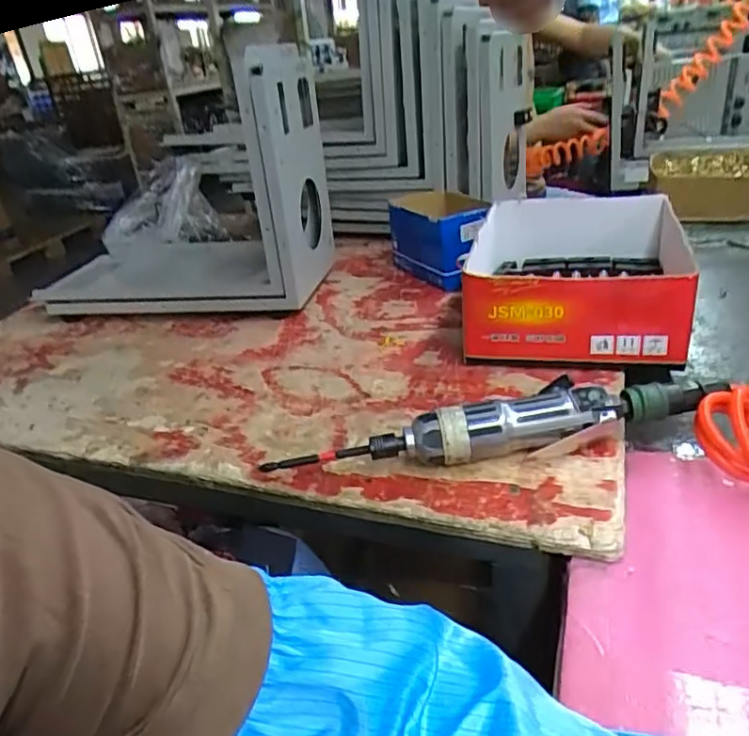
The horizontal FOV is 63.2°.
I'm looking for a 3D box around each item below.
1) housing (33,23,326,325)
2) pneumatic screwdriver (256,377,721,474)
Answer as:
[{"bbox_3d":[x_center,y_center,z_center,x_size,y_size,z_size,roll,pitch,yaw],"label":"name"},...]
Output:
[{"bbox_3d":[-0.294,-0.238,0.821,0.434,0.284,0.219,0,28,12],"label":"housing"},{"bbox_3d":[0.087,0.047,0.452,0.339,0.046,0.048,-7,28,-1],"label":"pneumatic screwdriver"}]

